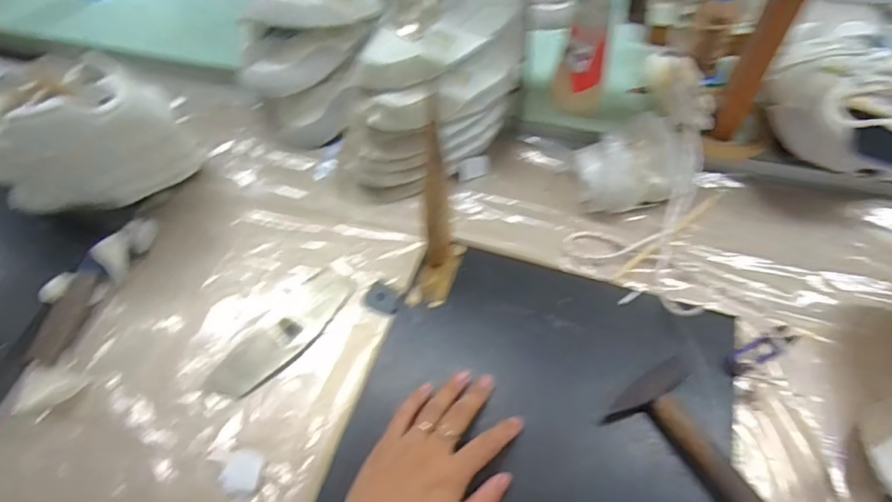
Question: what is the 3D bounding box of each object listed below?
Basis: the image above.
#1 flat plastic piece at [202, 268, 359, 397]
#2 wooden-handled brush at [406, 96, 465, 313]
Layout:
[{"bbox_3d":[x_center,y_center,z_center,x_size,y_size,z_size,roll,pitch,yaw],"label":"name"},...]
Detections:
[{"bbox_3d":[-0.156,0.076,0.500,0.053,0.006,0.158,35,63,22],"label":"flat plastic piece"},{"bbox_3d":[-0.008,-0.029,0.446,0.033,0.176,0.080,18,58,13],"label":"wooden-handled brush"}]

